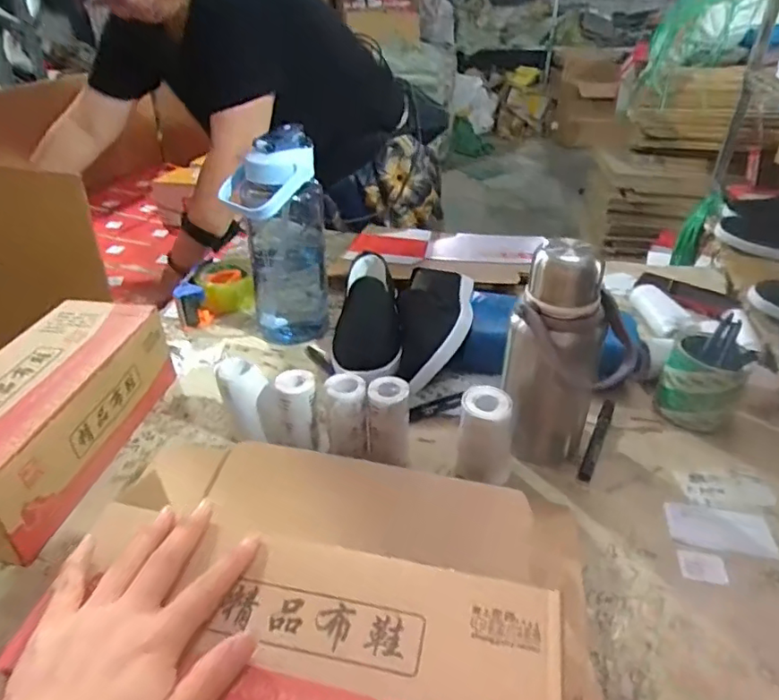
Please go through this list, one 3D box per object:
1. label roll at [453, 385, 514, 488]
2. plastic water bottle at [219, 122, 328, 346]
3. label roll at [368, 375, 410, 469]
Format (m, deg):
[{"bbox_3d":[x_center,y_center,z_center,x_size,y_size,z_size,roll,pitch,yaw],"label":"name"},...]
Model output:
[{"bbox_3d":[0.099,0.093,0.583,0.061,0.101,0.048,8,35,12],"label":"label roll"},{"bbox_3d":[-0.146,-0.134,0.777,0.119,0.299,0.088,-22,40,-28],"label":"plastic water bottle"},{"bbox_3d":[0.000,0.084,0.595,0.043,0.105,0.040,0,34,0],"label":"label roll"}]

